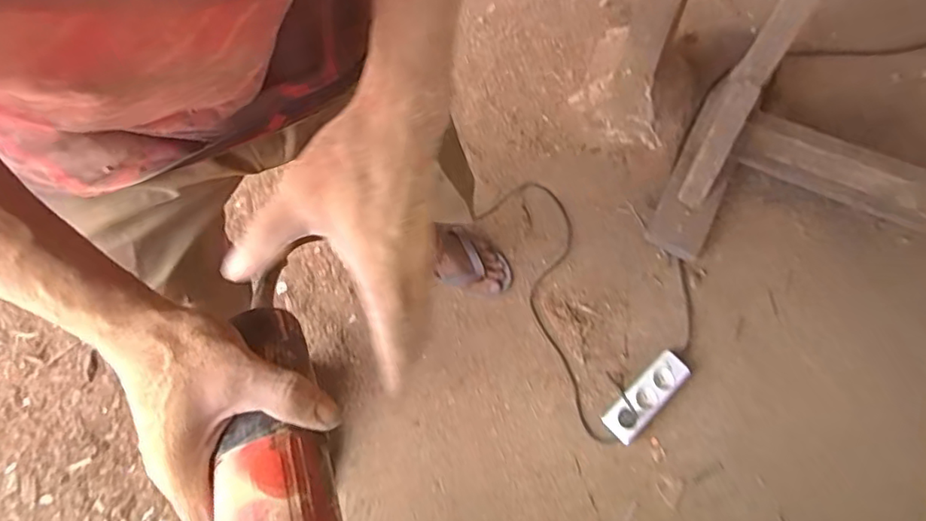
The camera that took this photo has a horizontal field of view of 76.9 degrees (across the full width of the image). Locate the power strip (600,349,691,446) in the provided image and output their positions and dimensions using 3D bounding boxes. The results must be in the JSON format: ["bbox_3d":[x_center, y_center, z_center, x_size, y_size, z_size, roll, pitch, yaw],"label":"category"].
[{"bbox_3d":[0.341,0.253,1.090,0.190,0.051,0.065,-42,74,-16],"label":"power strip"}]

